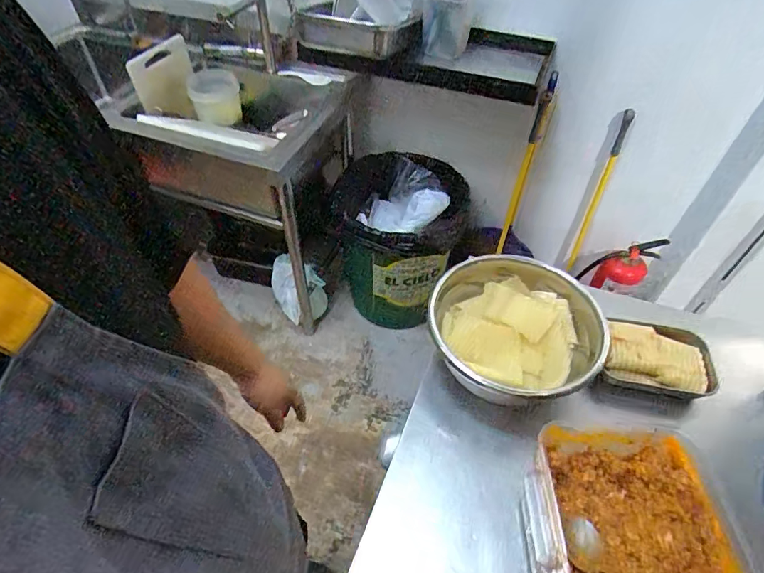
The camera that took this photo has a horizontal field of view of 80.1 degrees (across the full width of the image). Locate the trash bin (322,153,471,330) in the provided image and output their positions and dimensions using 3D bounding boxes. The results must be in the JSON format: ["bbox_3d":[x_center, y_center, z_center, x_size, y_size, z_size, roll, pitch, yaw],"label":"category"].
[{"bbox_3d":[0.026,-0.144,1.673,0.458,0.562,0.363,16,50,13],"label":"trash bin"}]

